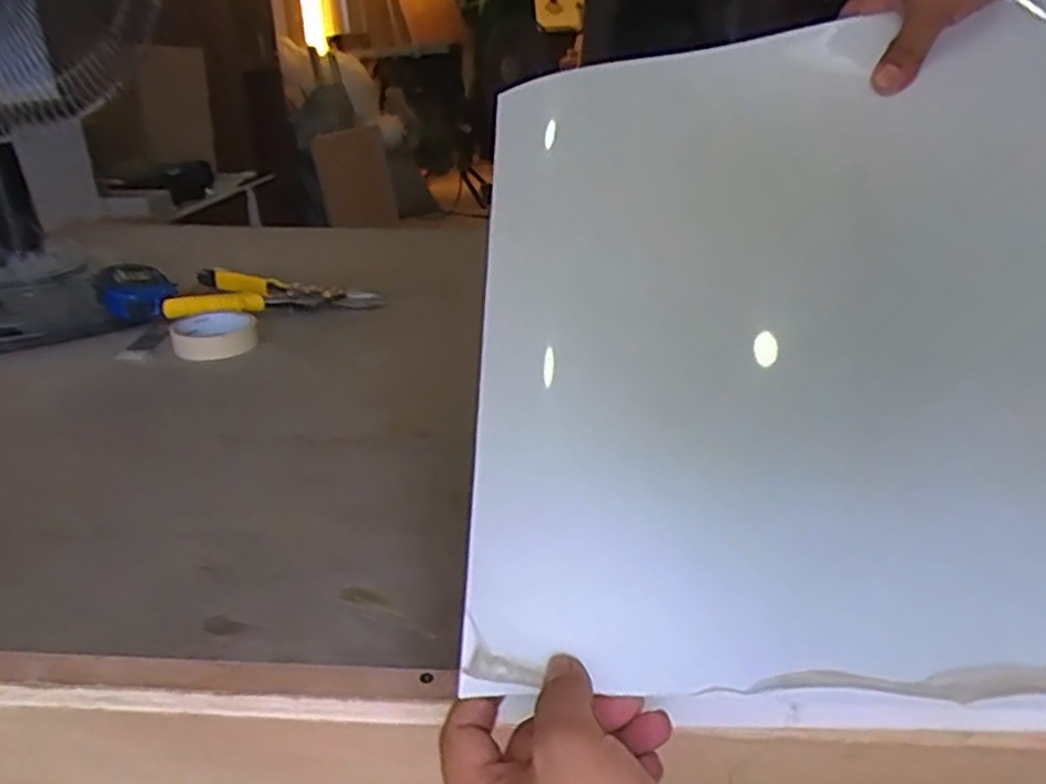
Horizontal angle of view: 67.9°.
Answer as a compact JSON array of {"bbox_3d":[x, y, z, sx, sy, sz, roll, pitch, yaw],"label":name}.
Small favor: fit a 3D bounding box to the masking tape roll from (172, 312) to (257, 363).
[{"bbox_3d":[-0.340,-0.061,0.859,0.088,0.026,0.088,-11,26,-20],"label":"masking tape roll"}]

